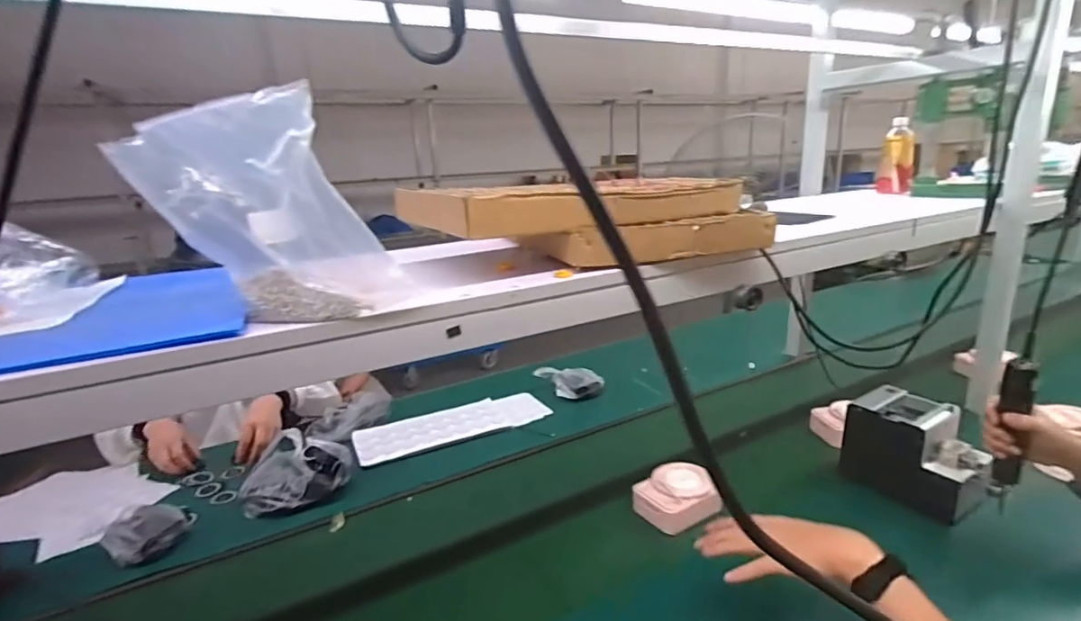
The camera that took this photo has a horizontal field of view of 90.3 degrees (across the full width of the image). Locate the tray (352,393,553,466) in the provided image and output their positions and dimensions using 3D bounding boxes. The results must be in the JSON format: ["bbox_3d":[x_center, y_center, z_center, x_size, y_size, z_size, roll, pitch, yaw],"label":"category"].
[{"bbox_3d":[-0.197,0.262,1.239,0.435,0.019,0.162,-9,17,-19],"label":"tray"}]

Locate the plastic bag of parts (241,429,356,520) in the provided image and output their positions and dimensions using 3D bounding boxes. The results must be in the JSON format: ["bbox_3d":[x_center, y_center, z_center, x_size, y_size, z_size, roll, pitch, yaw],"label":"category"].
[{"bbox_3d":[-0.473,0.303,1.013,0.186,0.091,0.148,-1,16,6],"label":"plastic bag of parts"}]

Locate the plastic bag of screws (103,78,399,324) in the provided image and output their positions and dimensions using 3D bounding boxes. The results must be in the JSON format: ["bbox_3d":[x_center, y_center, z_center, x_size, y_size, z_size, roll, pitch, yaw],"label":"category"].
[{"bbox_3d":[-0.246,-0.084,0.483,0.198,0.183,0.093,1,17,16],"label":"plastic bag of screws"}]

